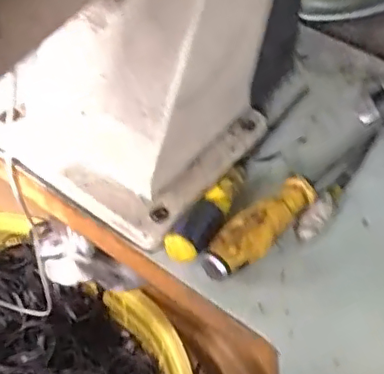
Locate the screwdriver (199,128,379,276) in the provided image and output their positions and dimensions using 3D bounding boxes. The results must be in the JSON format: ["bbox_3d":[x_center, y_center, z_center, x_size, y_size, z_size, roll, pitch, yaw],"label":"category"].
[{"bbox_3d":[0.091,0.004,0.470,0.031,0.030,0.221,38,58,24],"label":"screwdriver"}]

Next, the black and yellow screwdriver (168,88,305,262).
[{"bbox_3d":[0.053,-0.026,0.496,0.030,0.021,0.242,27,54,17],"label":"black and yellow screwdriver"}]

